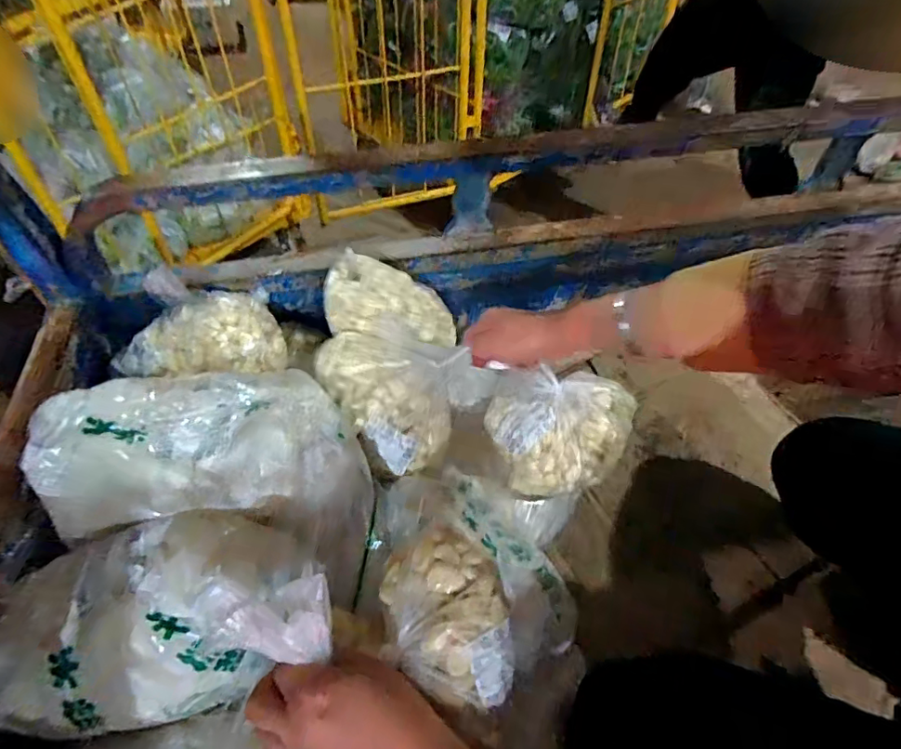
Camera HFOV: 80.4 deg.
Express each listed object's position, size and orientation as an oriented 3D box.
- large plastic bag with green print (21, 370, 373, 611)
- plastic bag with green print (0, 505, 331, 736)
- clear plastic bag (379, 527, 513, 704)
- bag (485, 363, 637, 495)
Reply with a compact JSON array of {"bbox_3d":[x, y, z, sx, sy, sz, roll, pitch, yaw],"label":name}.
[{"bbox_3d":[-0.210,0.070,0.505,0.285,0.113,0.203,8,48,7],"label":"large plastic bag with green print"},{"bbox_3d":[-0.222,0.174,0.402,0.254,0.107,0.124,-9,49,-9],"label":"plastic bag with green print"},{"bbox_3d":[-0.005,0.184,0.416,0.093,0.043,0.130,-6,48,-6],"label":"clear plastic bag"},{"bbox_3d":[0.136,0.058,0.621,0.170,0.097,0.119,-3,48,-3],"label":"bag"}]

